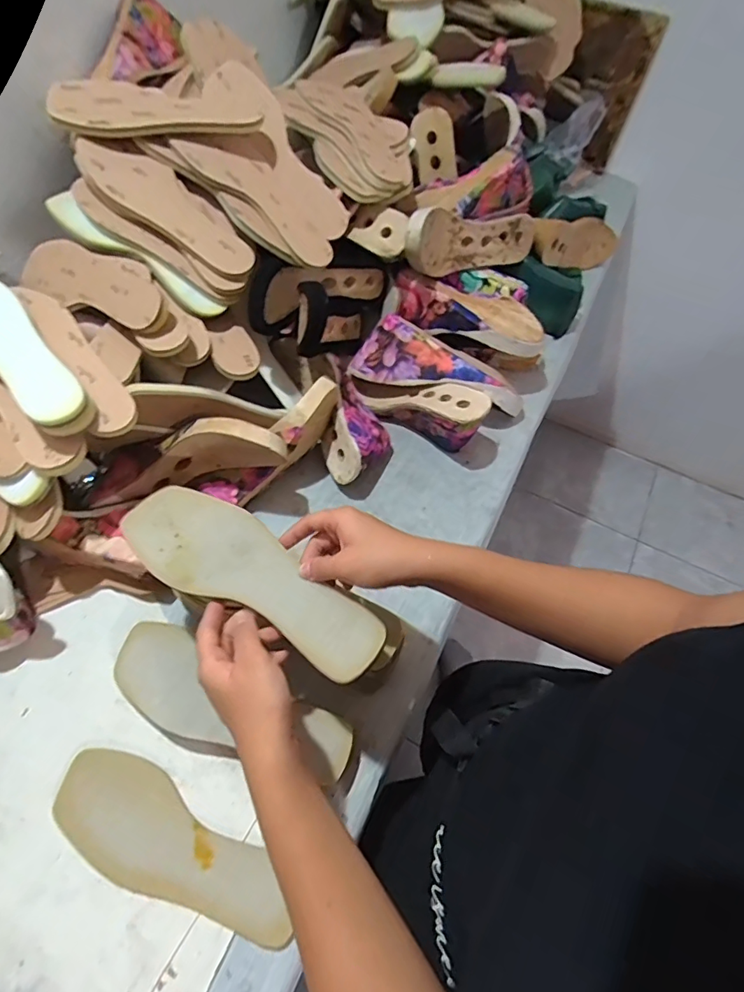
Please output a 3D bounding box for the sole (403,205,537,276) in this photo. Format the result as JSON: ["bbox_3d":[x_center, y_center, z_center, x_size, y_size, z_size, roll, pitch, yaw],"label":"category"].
[{"bbox_3d":[0.131,-0.356,0.695,0.238,0.080,0.068,-18,61,-29],"label":"sole"}]

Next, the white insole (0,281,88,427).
[{"bbox_3d":[-0.351,-0.138,0.461,0.085,0.015,0.230,-39,74,-19],"label":"white insole"}]

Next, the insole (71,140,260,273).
[{"bbox_3d":[-0.229,-0.336,0.579,0.227,0.026,0.080,37,63,0],"label":"insole"}]

